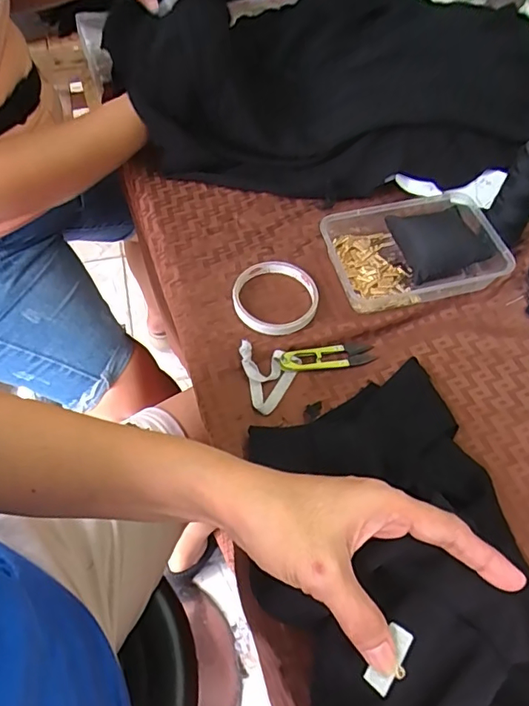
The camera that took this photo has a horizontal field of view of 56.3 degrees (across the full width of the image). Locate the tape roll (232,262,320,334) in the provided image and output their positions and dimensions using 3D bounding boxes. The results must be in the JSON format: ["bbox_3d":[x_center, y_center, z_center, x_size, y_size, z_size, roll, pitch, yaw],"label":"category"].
[{"bbox_3d":[0.011,-0.058,0.499,0.083,0.014,0.088,1,60,-2],"label":"tape roll"}]

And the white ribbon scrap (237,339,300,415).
[{"bbox_3d":[-0.005,0.017,0.455,0.055,0.014,0.065,28,63,13],"label":"white ribbon scrap"}]

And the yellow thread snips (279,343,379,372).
[{"bbox_3d":[0.062,0.004,0.480,0.100,0.004,0.022,-5,75,-21],"label":"yellow thread snips"}]

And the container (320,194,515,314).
[{"bbox_3d":[0.159,-0.113,0.524,0.175,0.037,0.118,-10,61,-8],"label":"container"}]

